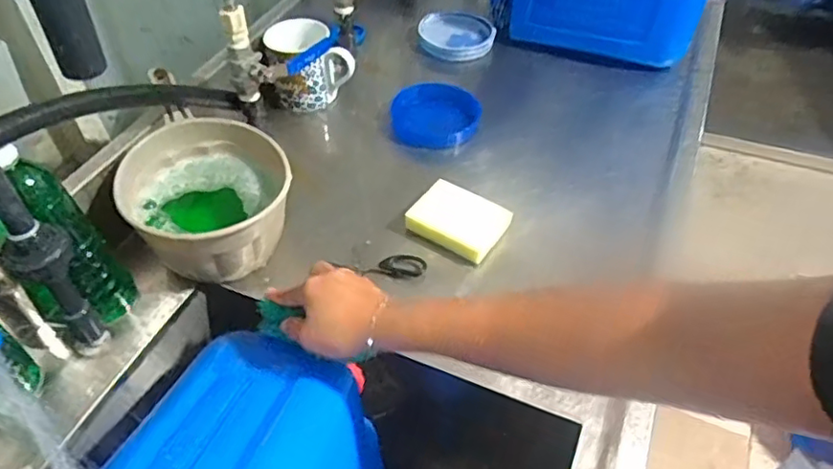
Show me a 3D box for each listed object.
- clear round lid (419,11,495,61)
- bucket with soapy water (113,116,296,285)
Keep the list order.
[{"bbox_3d":[0.065,-0.331,0.998,0.119,0.021,0.115,1,55,-2],"label":"clear round lid"},{"bbox_3d":[-0.225,-0.035,0.672,0.165,0.107,0.180,0,47,0],"label":"bucket with soapy water"}]

